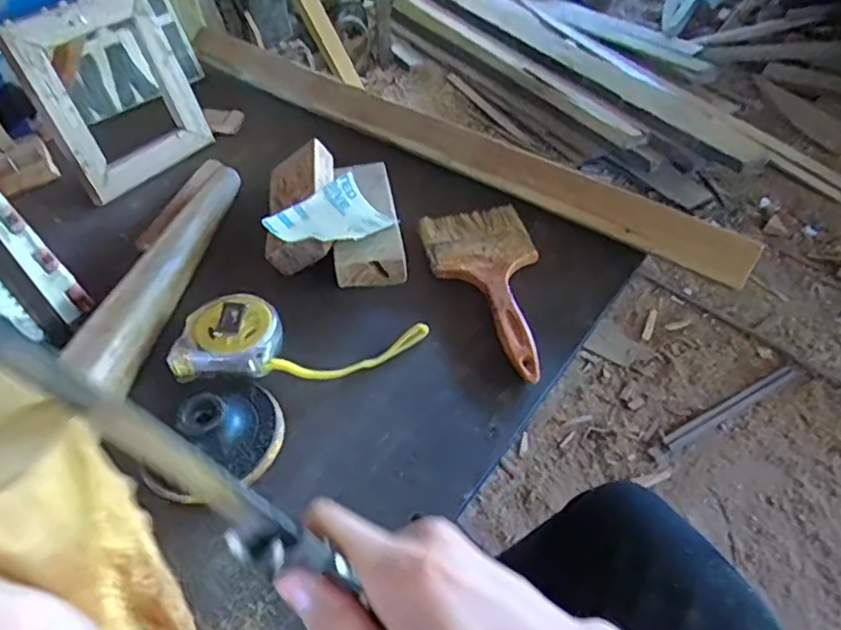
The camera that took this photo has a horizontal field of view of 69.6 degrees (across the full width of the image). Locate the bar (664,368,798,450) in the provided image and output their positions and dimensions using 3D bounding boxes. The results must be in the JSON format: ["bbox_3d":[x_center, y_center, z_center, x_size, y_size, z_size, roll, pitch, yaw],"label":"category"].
[{"bbox_3d":[0.676,0.193,1.303,0.385,0.007,0.031,-24,50,-18],"label":"bar"}]

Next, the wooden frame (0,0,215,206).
[{"bbox_3d":[-0.291,-0.212,0.578,0.023,0.159,0.143,12,45,39],"label":"wooden frame"}]

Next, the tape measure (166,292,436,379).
[{"bbox_3d":[-0.087,0.018,0.444,0.176,0.030,0.059,-1,47,3],"label":"tape measure"}]

